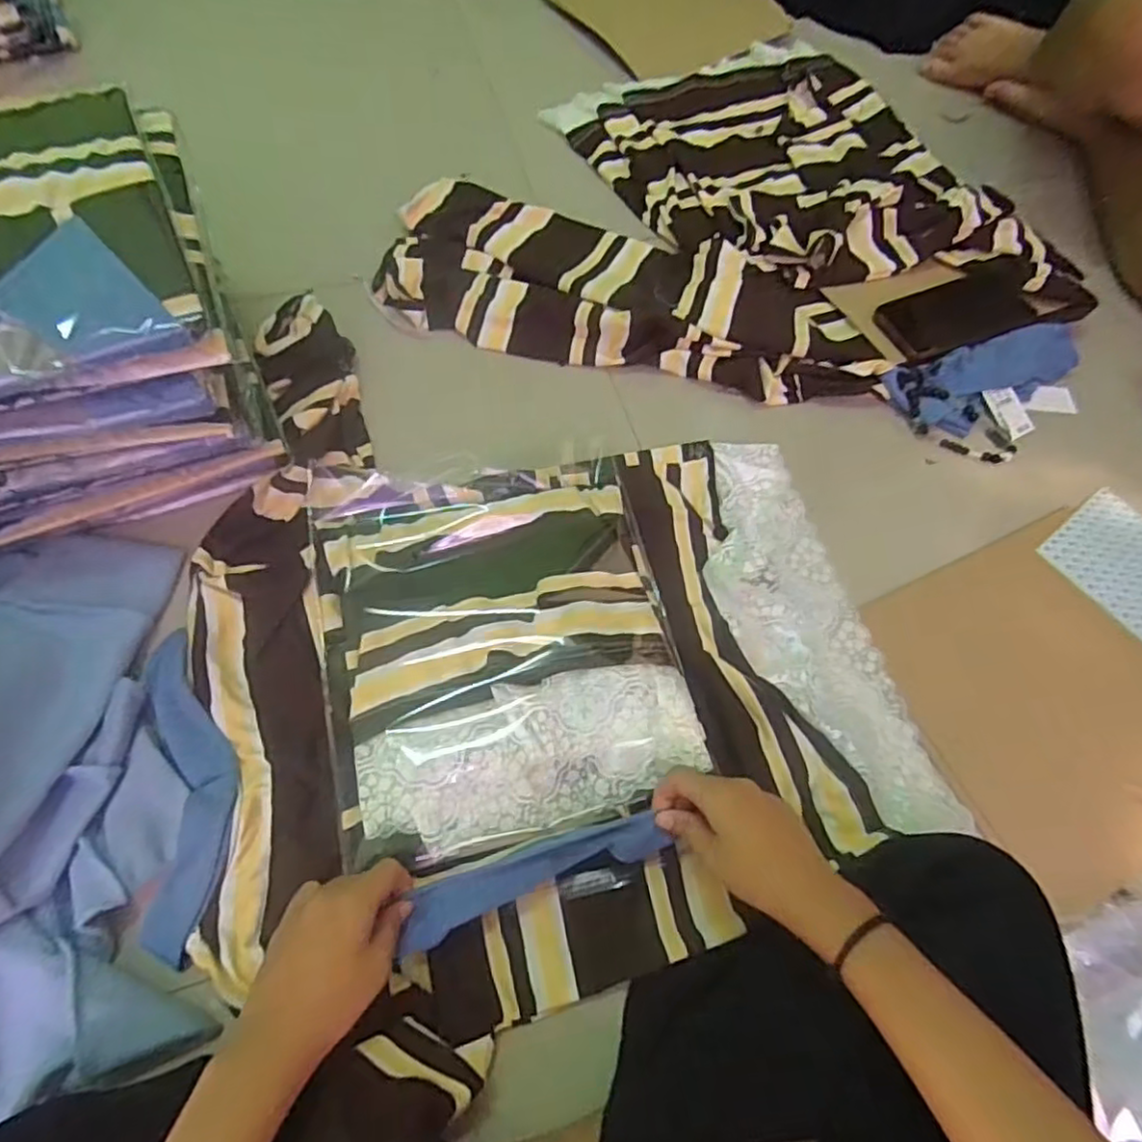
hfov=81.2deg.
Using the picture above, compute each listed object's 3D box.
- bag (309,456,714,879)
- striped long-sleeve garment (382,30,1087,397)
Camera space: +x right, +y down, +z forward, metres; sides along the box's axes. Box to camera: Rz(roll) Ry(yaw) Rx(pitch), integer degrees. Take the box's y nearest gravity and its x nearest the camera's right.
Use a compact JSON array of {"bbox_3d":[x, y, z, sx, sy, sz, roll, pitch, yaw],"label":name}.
[{"bbox_3d":[-0.057,0.045,0.513,0.257,0.040,0.309,-13,67,-6],"label":"bag"},{"bbox_3d":[0.197,-0.435,0.753,0.719,0.042,0.553,12,64,2],"label":"striped long-sleeve garment"}]

